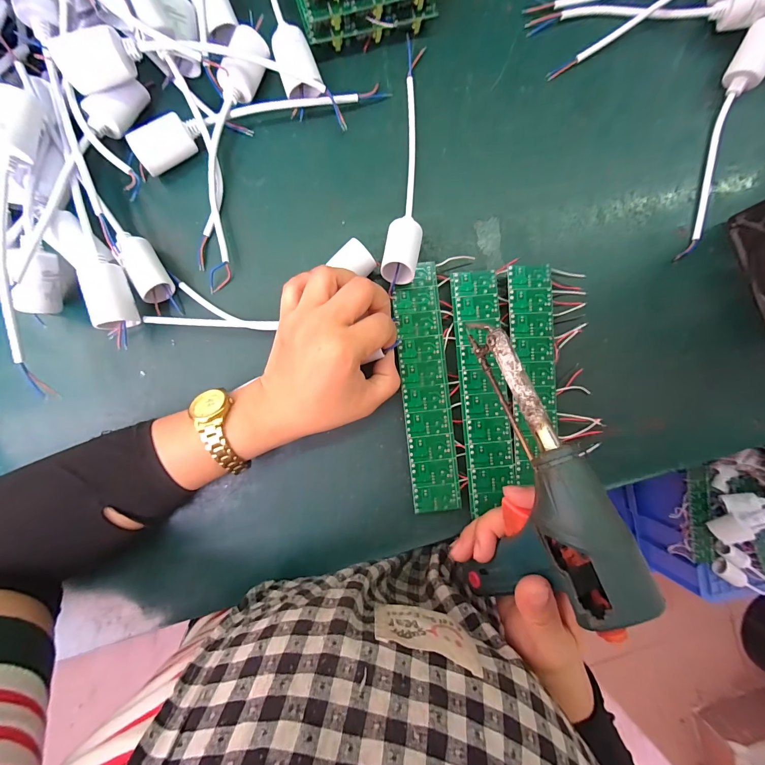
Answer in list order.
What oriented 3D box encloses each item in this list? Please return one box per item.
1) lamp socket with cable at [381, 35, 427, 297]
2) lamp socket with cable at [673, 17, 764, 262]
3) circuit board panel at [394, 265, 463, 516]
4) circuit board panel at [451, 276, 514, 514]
[{"bbox_3d":[0.023,-0.180,0.283,0.027,0.040,0.212,6,89,-3],"label":"lamp socket with cable"},{"bbox_3d":[0.295,-0.206,0.299,0.025,0.029,0.203,19,88,-3],"label":"lamp socket with cable"},{"bbox_3d":[0.035,0.005,0.286,0.037,0.004,0.196,-6,89,-2],"label":"circuit board panel"},{"bbox_3d":[0.083,0.007,0.287,0.037,0.006,0.194,-5,89,-3],"label":"circuit board panel"}]

